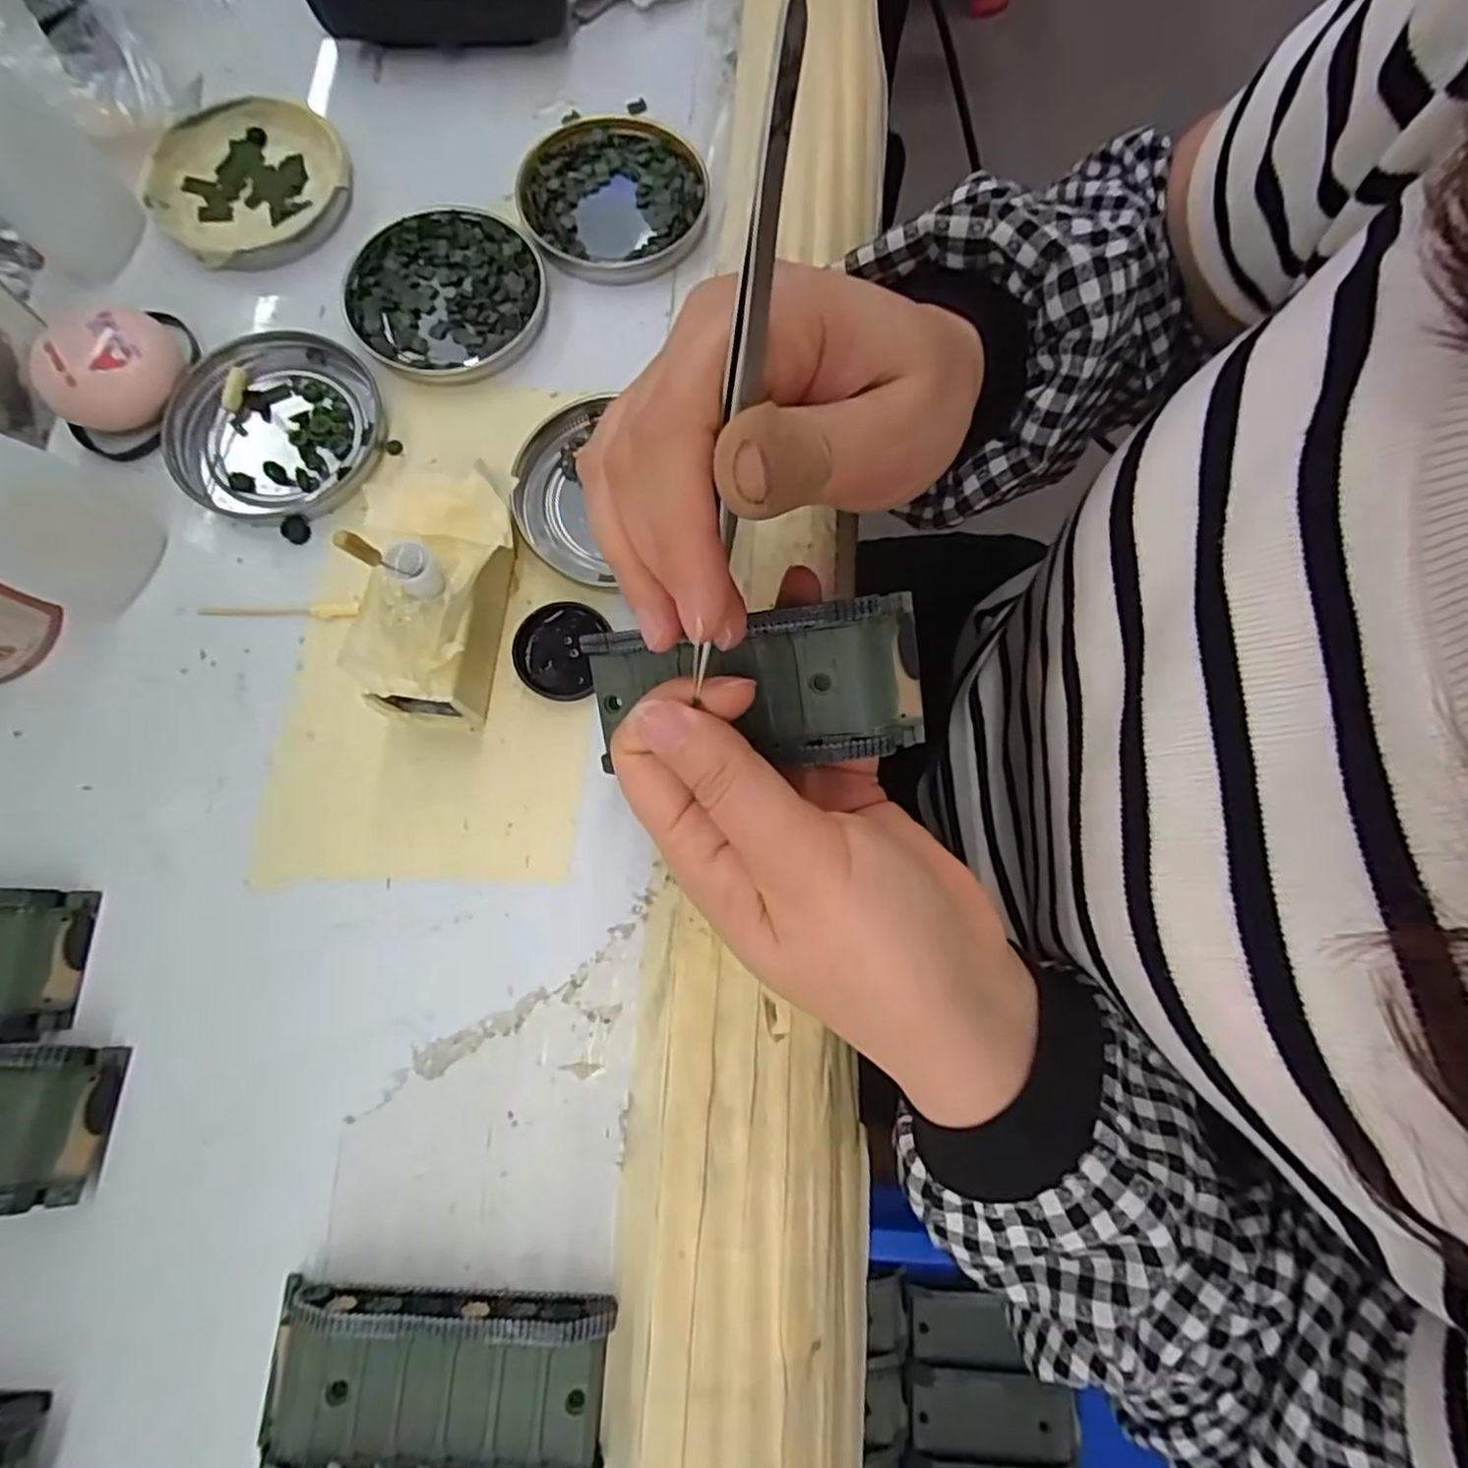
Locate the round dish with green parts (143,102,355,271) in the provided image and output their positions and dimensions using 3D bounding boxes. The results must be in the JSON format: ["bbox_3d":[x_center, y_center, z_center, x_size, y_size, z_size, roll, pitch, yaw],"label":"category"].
[{"bbox_3d":[-0.205,-0.233,0.301,0.078,0.013,0.081,0,77,-2],"label":"round dish with green parts"}]

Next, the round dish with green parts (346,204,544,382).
[{"bbox_3d":[-0.117,-0.179,0.289,0.078,0.008,0.076,0,77,-2],"label":"round dish with green parts"}]

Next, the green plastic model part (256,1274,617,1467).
[{"bbox_3d":[-0.085,0.185,0.200,0.095,0.020,0.045,3,77,-1],"label":"green plastic model part"}]

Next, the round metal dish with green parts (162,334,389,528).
[{"bbox_3d":[-0.177,-0.118,0.274,0.073,0.007,0.078,0,77,-2],"label":"round metal dish with green parts"}]

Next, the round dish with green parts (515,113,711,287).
[{"bbox_3d":[-0.051,-0.228,0.302,0.077,0.008,0.078,0,77,-2],"label":"round dish with green parts"}]

